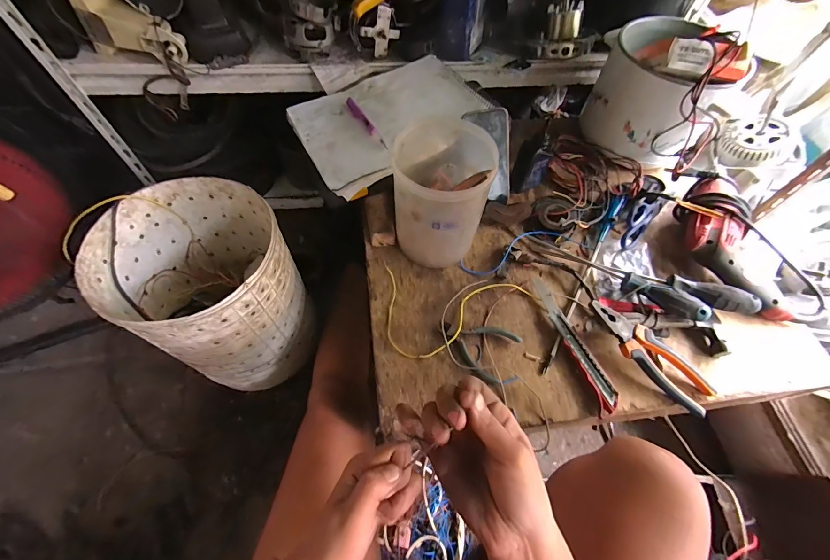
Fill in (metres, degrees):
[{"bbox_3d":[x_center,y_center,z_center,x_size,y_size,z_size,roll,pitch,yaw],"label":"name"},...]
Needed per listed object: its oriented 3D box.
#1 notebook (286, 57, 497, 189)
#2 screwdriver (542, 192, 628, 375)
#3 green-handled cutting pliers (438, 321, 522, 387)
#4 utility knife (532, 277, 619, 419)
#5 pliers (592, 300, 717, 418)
[{"bbox_3d":[-0.046,-0.285,0.600,0.298,0.013,0.231,-27,62,-11],"label":"notebook"},{"bbox_3d":[0.274,-0.013,0.551,0.022,0.027,0.365,28,63,13],"label":"screwdriver"},{"bbox_3d":[0.085,0.089,0.494,0.108,0.013,0.075,28,63,13],"label":"green-handled cutting pliers"},{"bbox_3d":[0.225,0.084,0.502,0.033,0.017,0.209,-12,61,-10],"label":"utility knife"},{"bbox_3d":[0.318,0.097,0.475,0.185,0.019,0.057,42,72,9],"label":"pliers"}]

